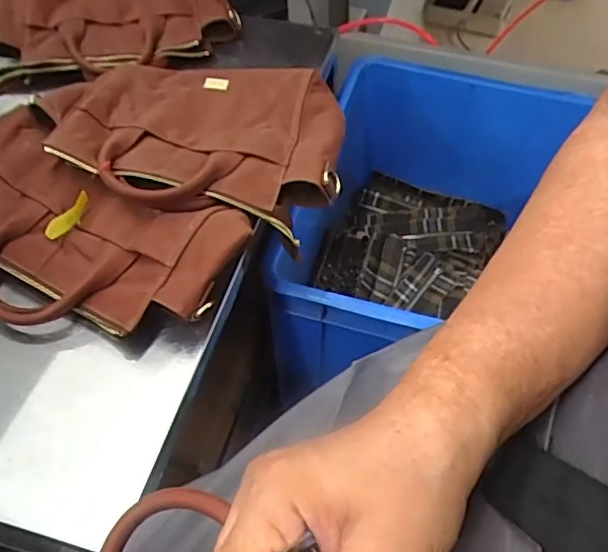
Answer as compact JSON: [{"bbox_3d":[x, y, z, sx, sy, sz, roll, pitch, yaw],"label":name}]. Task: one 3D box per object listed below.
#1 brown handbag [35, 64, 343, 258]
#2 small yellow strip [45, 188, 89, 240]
[{"bbox_3d":[-0.106,-0.152,0.581,0.288,0.058,0.236,7,55,6],"label":"brown handbag"},{"bbox_3d":[-0.217,-0.056,0.518,0.015,0.015,0.051,31,60,21],"label":"small yellow strip"}]

